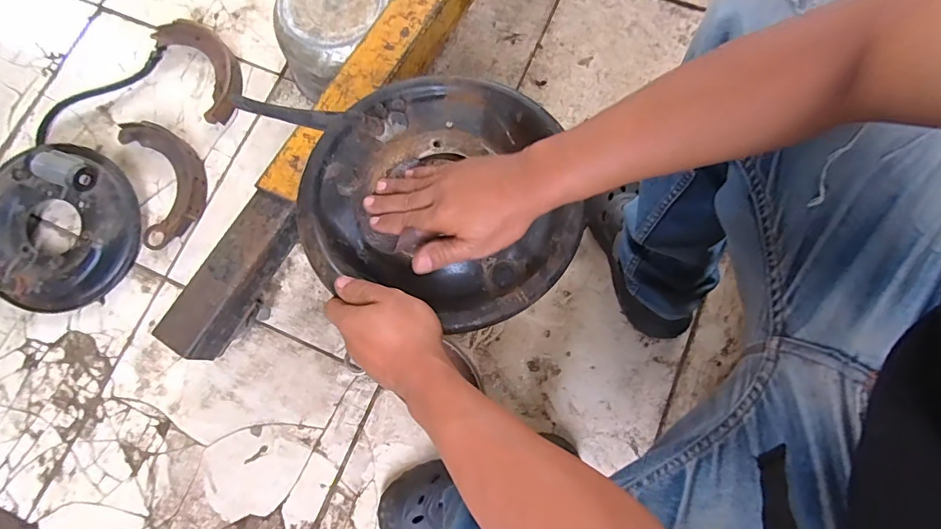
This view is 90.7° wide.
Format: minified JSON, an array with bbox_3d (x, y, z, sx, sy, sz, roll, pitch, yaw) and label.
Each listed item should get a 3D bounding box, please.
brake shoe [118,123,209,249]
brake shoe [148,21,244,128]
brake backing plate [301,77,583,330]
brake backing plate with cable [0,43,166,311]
[{"bbox_3d":[-0.516,-0.149,0.795,0.121,0.032,0.224,-20,79,-3],"label":"brake shoe"},{"bbox_3d":[-0.475,-0.360,0.836,0.102,0.035,0.223,-35,80,-6],"label":"brake shoe"},{"bbox_3d":[-0.024,-0.076,0.448,0.259,0.050,0.243,0,78,1],"label":"brake backing plate"},{"bbox_3d":[-0.680,-0.166,0.782,0.255,0.083,0.480,3,78,1],"label":"brake backing plate with cable"}]

